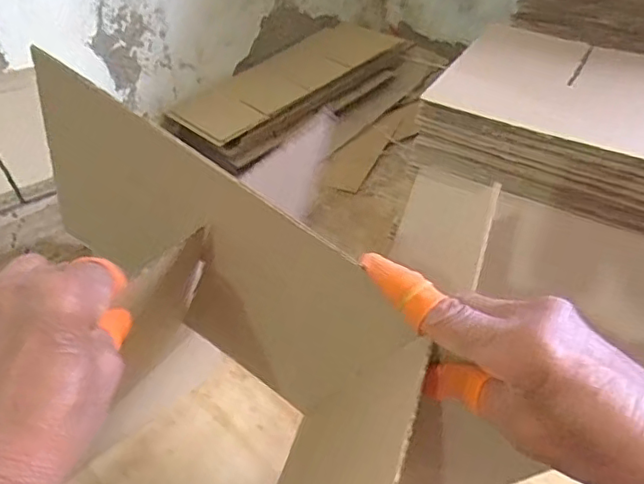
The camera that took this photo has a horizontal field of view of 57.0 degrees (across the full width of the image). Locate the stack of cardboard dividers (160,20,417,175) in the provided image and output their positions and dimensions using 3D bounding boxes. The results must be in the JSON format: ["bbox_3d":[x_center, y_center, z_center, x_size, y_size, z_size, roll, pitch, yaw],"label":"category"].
[{"bbox_3d":[-0.029,-0.269,0.972,0.436,0.049,0.158,-38,64,-26],"label":"stack of cardboard dividers"}]

